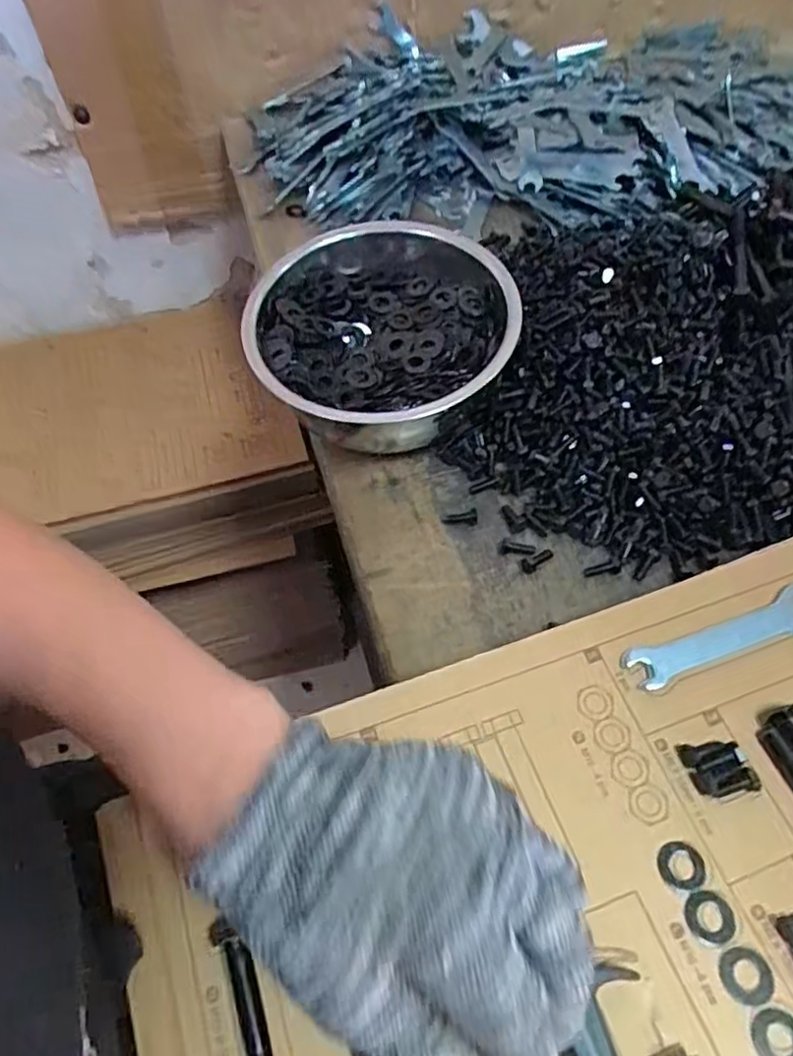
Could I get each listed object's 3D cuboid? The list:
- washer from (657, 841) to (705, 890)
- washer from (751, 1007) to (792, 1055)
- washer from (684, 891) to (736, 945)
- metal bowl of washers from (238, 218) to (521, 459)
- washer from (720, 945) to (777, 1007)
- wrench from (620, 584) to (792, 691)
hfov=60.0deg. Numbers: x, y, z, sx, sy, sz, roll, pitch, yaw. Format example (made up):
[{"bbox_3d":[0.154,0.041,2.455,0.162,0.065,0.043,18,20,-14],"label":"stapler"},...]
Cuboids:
[{"bbox_3d":[0.119,0.141,0.287,0.019,0.004,0.018,-1,55,2],"label":"washer"},{"bbox_3d":[0.142,0.189,0.253,0.020,0.004,0.019,-1,55,2],"label":"washer"},{"bbox_3d":[0.127,0.157,0.276,0.019,0.004,0.019,-1,55,2],"label":"washer"},{"bbox_3d":[-0.008,-0.117,0.459,0.168,0.074,0.166,-1,55,2],"label":"metal bowl of washers"},{"bbox_3d":[0.136,0.173,0.264,0.019,0.004,0.019,-1,55,2],"label":"washer"},{"bbox_3d":[0.167,0.055,0.342,0.112,0.008,0.025,-19,57,-11],"label":"wrench"}]

